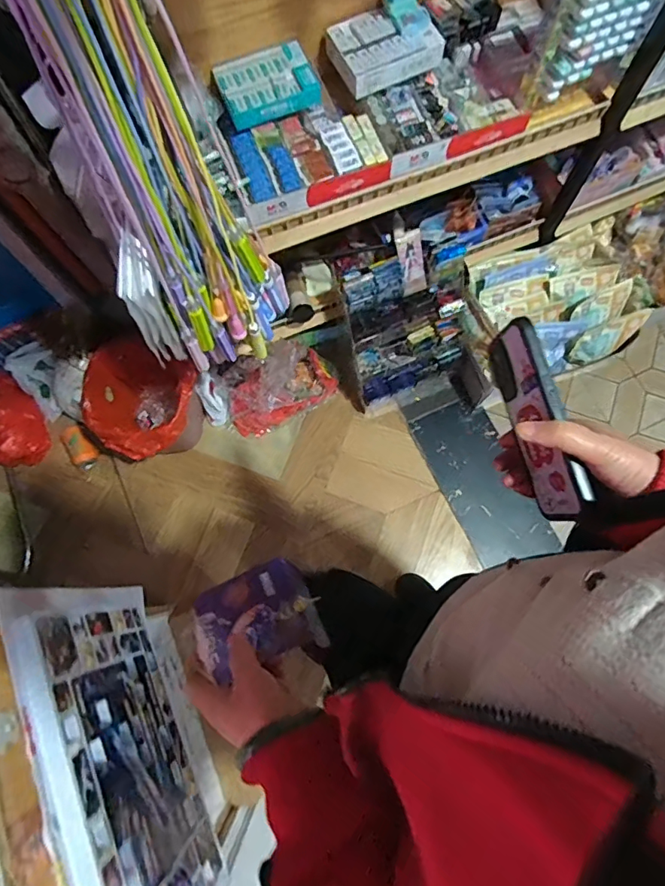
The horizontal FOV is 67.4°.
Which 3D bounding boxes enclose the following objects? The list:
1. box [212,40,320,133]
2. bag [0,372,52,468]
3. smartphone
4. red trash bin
[{"bbox_3d":[-0.115,-0.637,0.893,0.171,0.041,0.118,-21,76,-5],"label":"box"},{"bbox_3d":[-0.862,-0.059,1.340,0.172,0.108,0.234,6,75,2],"label":"bag"},{"bbox_3d":[0.166,-0.017,0.409,0.015,0.073,0.159,-15,85,-3],"label":"smartphone"},{"bbox_3d":[-0.466,-0.094,1.271,0.287,0.257,0.258,34,78,9],"label":"red trash bin"}]

